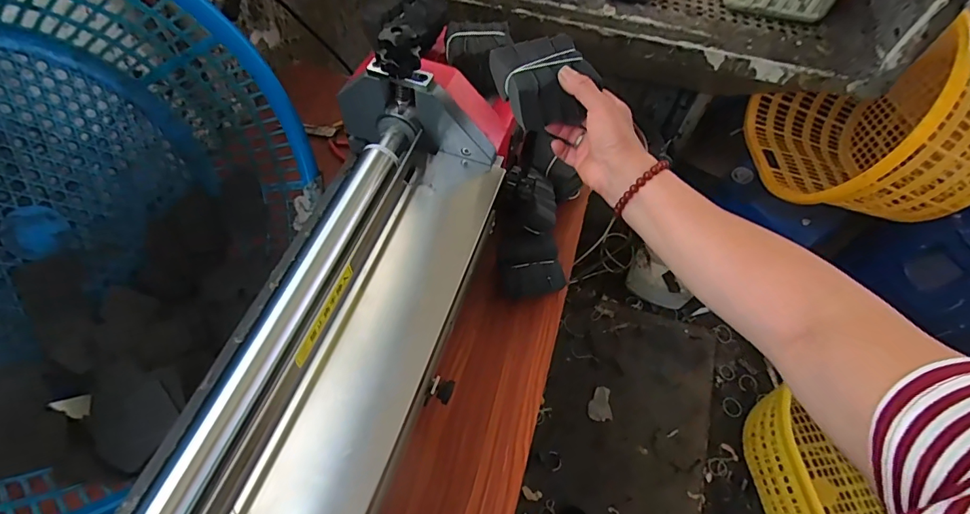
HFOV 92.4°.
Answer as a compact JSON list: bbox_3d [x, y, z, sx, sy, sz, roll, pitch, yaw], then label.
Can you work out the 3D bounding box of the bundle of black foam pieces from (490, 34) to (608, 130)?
[{"bbox_3d":[0.061,-0.182,0.483,0.096,0.052,0.073,-9,60,-9],"label":"bundle of black foam pieces"}]

